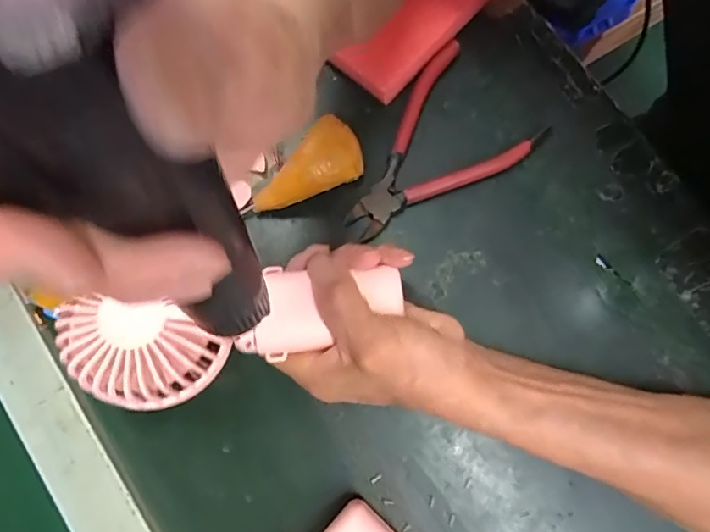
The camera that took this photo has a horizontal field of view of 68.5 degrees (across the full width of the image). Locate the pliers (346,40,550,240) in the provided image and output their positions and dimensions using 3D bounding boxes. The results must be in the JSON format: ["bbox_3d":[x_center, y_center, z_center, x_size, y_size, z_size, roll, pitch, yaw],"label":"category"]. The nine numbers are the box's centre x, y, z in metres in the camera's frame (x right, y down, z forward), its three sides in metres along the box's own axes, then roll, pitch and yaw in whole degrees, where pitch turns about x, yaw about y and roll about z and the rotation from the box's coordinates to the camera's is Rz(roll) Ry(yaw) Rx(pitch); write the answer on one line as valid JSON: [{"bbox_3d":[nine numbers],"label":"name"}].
[{"bbox_3d":[0.053,-0.072,0.353,0.091,0.012,0.142,40,83,7],"label":"pliers"}]

